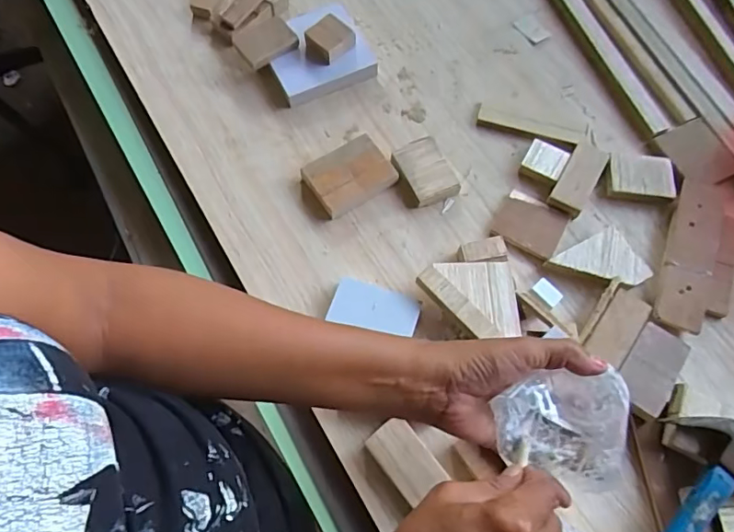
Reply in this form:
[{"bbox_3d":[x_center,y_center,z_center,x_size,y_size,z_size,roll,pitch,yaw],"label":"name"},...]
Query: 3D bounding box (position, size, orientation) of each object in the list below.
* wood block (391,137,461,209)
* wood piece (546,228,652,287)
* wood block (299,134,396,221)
[{"bbox_3d":[0.057,-0.096,0.535,0.056,0.015,0.067,-21,70,-8],"label":"wood block"},{"bbox_3d":[0.223,0.003,0.497,0.077,0.013,0.058,-24,71,-9],"label":"wood piece"},{"bbox_3d":[-0.021,-0.092,0.533,0.089,0.023,0.060,-30,72,-11],"label":"wood block"}]

